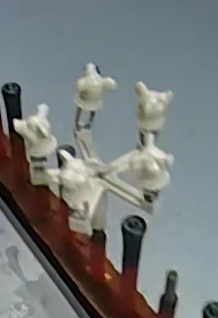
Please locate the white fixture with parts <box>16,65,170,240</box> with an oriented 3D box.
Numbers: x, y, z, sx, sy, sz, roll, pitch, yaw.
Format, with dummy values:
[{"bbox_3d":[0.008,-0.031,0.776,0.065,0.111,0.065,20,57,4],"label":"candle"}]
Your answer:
[{"bbox_3d":[-0.005,-0.006,0.477,0.111,0.077,0.114,-1,44,1],"label":"white fixture with parts"}]

